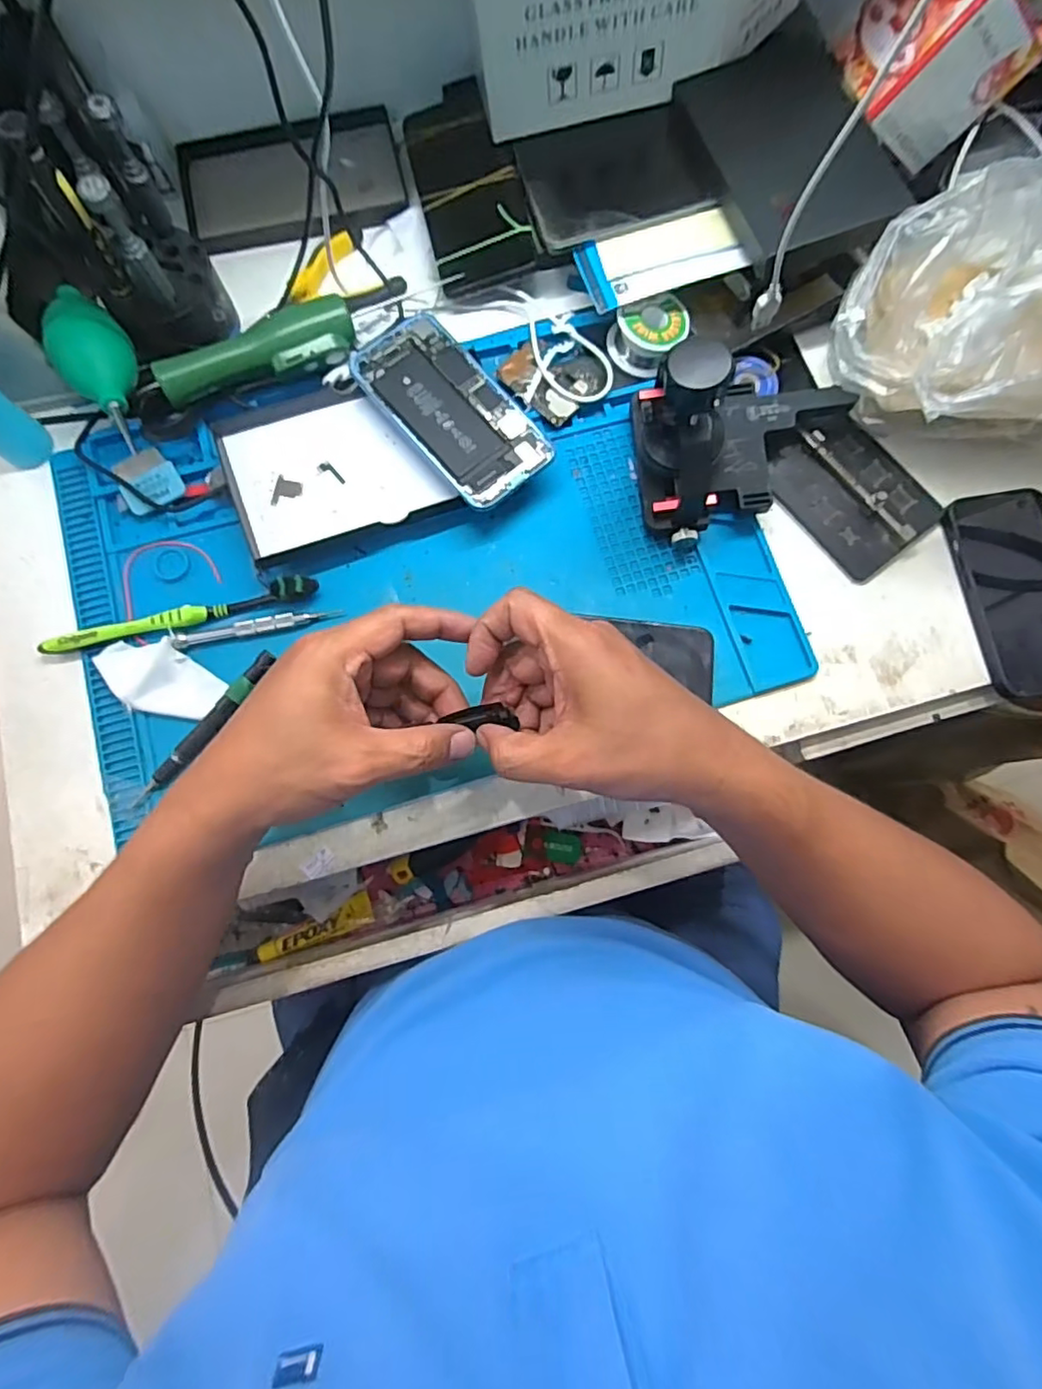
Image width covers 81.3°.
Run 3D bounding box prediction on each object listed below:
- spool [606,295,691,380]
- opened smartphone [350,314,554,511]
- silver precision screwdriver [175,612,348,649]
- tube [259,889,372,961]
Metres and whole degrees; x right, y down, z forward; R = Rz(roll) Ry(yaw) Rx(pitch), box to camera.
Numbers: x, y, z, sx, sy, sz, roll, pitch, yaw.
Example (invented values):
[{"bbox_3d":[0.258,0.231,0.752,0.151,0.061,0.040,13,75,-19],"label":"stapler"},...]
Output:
[{"bbox_3d":[0.096,-0.271,0.453,0.048,0.033,0.050,0,78,-1],"label":"spool"},{"bbox_3d":[-0.050,-0.202,0.424,0.073,0.005,0.153,-38,82,-10],"label":"opened smartphone"},{"bbox_3d":[-0.177,-0.046,0.408,0.107,0.009,0.011,-12,78,-3],"label":"silver precision screwdriver"},{"bbox_3d":[-0.155,0.181,0.464,0.086,0.009,0.022,-24,79,-6],"label":"tube"}]

